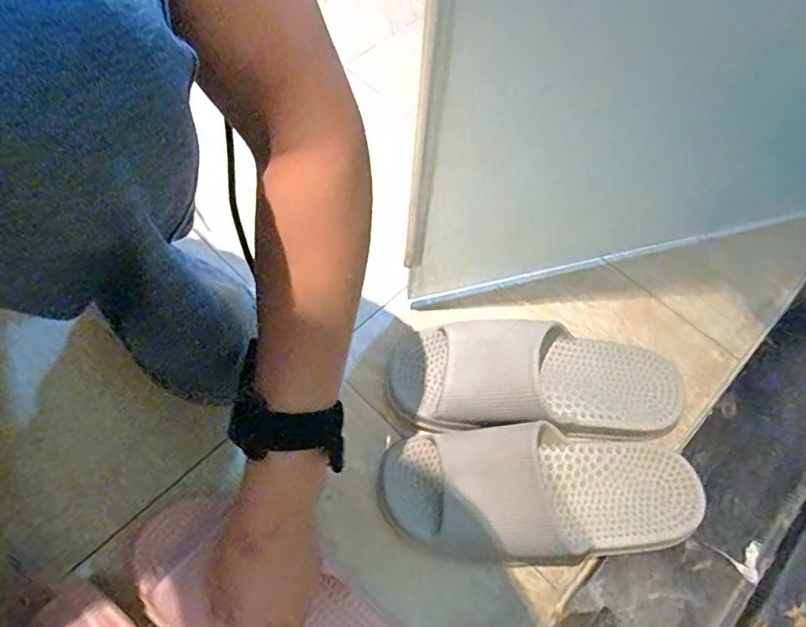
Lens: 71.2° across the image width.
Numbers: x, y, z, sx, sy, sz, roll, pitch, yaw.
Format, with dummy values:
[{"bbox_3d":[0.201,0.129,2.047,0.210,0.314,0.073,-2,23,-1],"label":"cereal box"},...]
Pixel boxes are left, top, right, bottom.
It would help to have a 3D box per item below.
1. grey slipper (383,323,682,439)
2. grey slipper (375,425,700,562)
[{"bbox_3d":[0.121,0.060,0.517,0.266,0.061,0.098,5,62,1],"label":"grey slipper"},{"bbox_3d":[0.114,0.148,0.462,0.255,0.066,0.098,2,62,-1],"label":"grey slipper"}]

